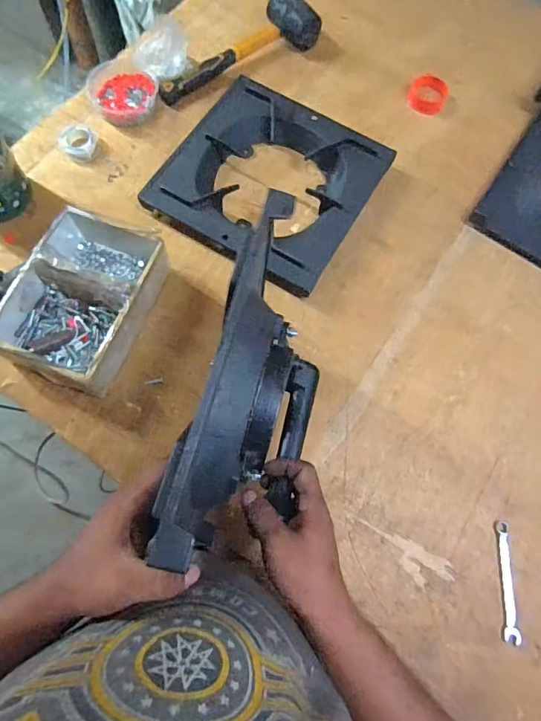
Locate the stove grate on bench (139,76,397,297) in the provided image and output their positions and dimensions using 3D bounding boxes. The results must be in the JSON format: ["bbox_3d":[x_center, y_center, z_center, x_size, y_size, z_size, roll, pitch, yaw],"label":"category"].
[{"bbox_3d":[0.001,-0.286,0.727,0.302,0.051,0.310,31,72,7],"label":"stove grate on bench"}]

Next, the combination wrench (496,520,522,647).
[{"bbox_3d":[0.300,0.278,0.572,0.018,0.006,0.140,4,71,-2],"label":"combination wrench"}]

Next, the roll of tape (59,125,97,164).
[{"bbox_3d":[-0.312,-0.355,0.737,0.056,0.017,0.067,-41,79,-15],"label":"roll of tape"}]

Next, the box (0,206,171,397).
[{"bbox_3d":[-0.255,-0.087,0.612,0.159,0.085,0.226,17,71,2],"label":"box"}]

